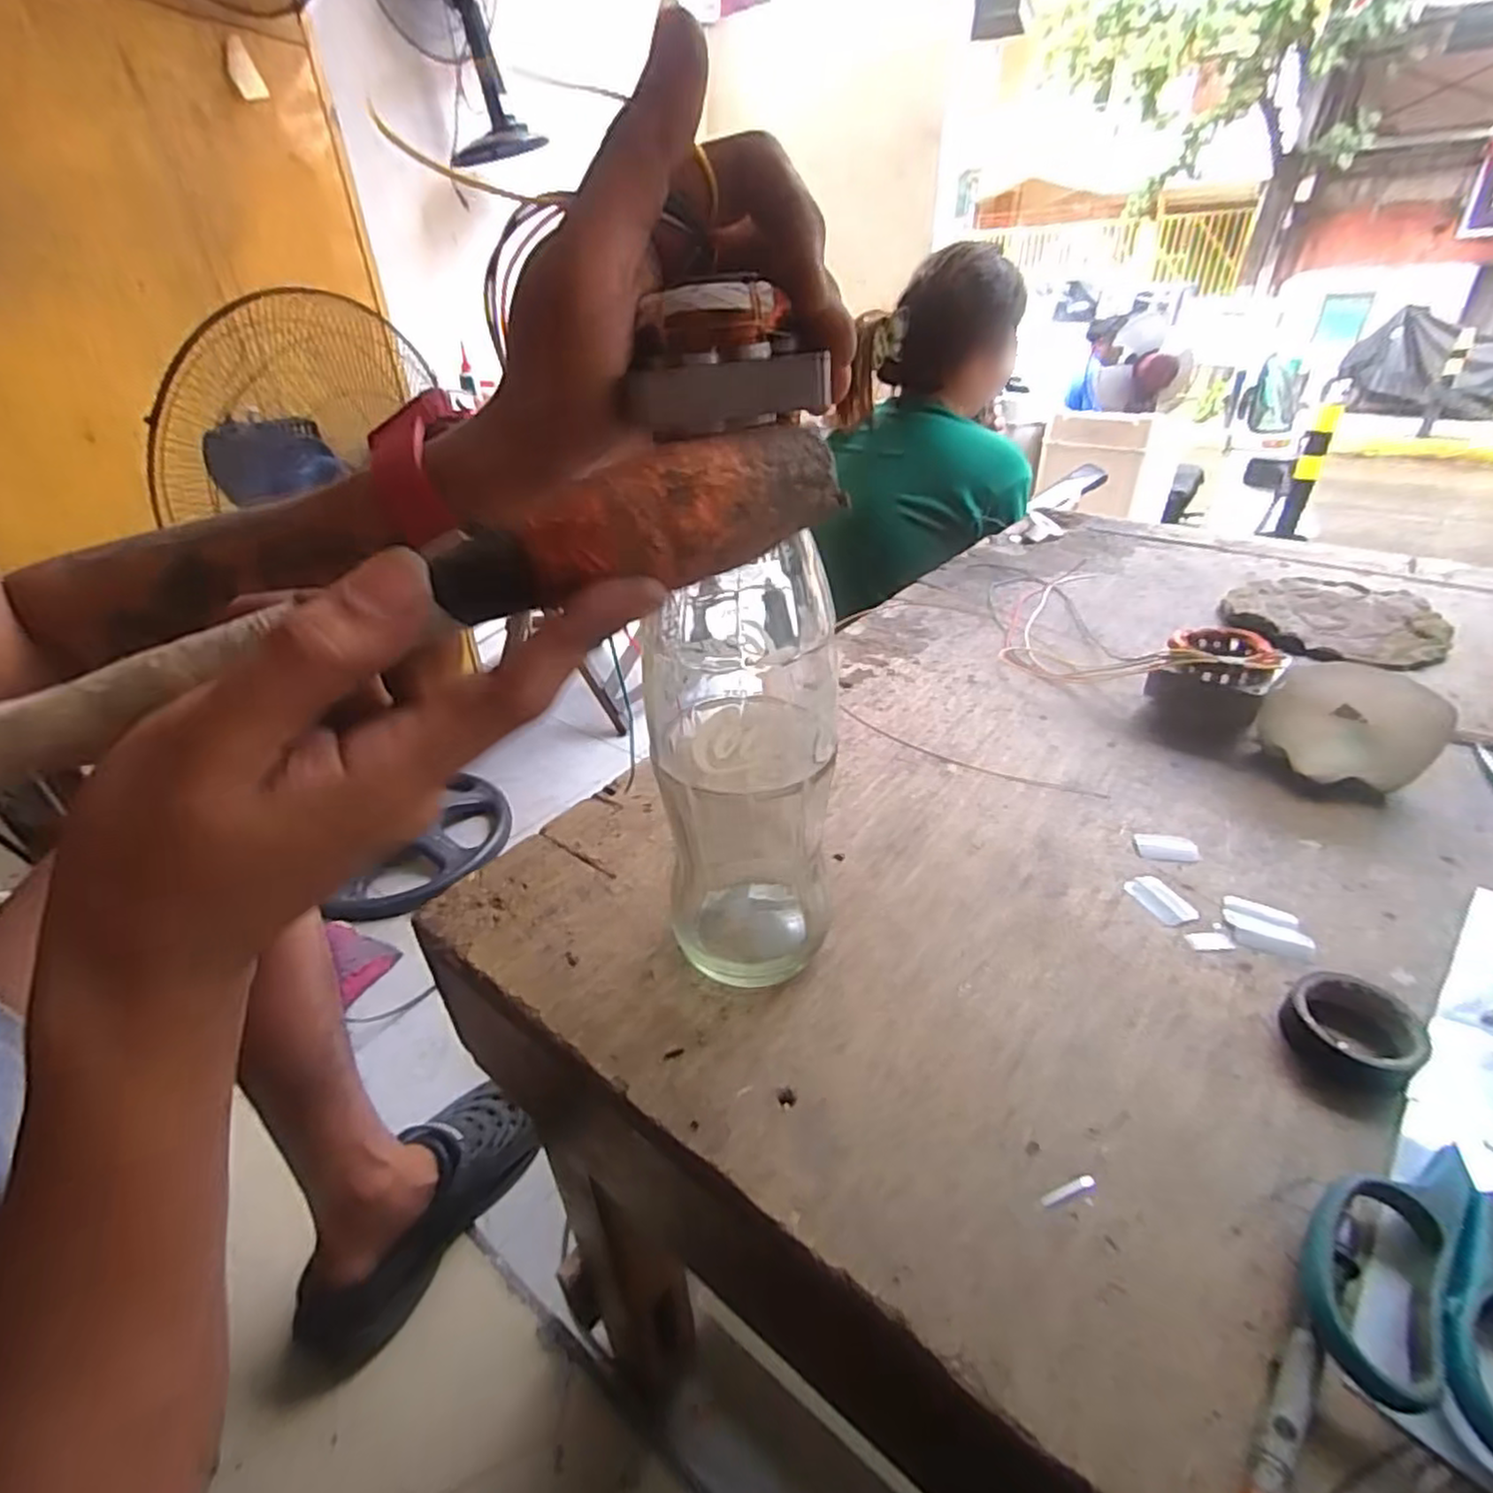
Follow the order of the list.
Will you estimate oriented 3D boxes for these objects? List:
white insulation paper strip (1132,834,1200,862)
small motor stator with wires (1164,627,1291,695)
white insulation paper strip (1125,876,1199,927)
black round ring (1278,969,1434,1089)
[{"bbox_3d":[0.247,0.059,0.414,0.035,0.004,0.022,5,33,10],"label":"white insulation paper strip"},{"bbox_3d":[0.355,-0.070,0.521,0.071,0.020,0.076,19,39,29],"label":"small motor stator with wires"},{"bbox_3d":[0.223,0.082,0.379,0.024,0.004,0.033,-11,34,-15],"label":"white insulation paper strip"},{"bbox_3d":[0.259,0.121,0.302,0.046,0.019,0.044,-1,33,1],"label":"black round ring"}]

